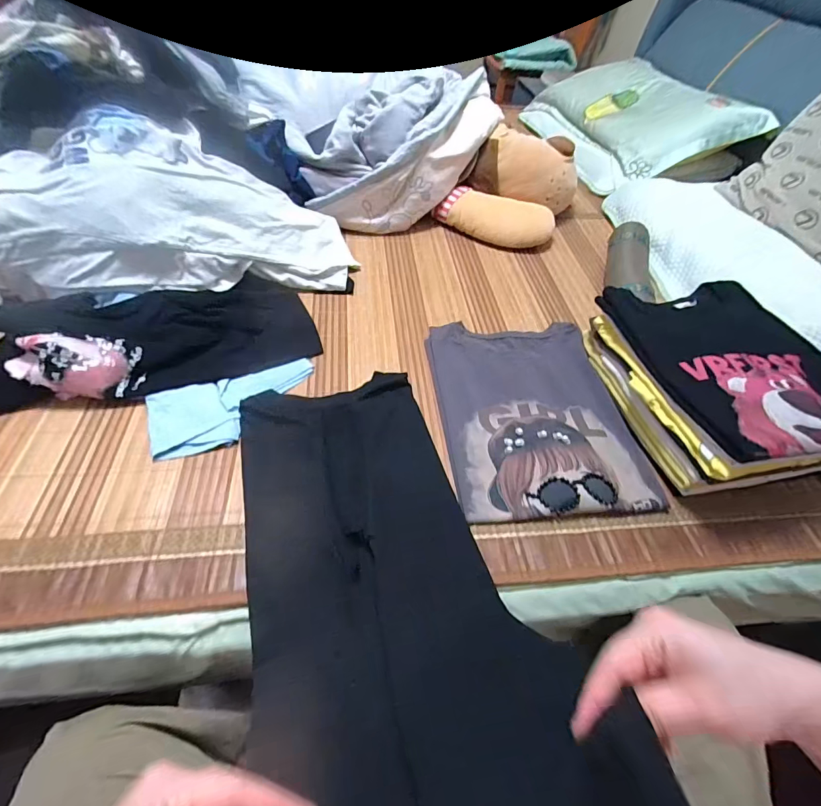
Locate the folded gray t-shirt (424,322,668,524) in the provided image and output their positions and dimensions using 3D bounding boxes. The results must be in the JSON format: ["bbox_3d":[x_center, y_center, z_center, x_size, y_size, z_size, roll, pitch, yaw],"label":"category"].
[{"bbox_3d":[0.184,0.003,0.639,0.276,0.025,0.356,-2,50,-8],"label":"folded gray t-shirt"}]

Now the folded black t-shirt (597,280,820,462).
[{"bbox_3d":[0.466,-0.067,0.595,0.250,0.033,0.320,-6,52,-11],"label":"folded black t-shirt"}]

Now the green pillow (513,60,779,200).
[{"bbox_3d":[0.668,-0.926,1.334,0.437,0.112,0.719,-30,50,15],"label":"green pillow"}]

